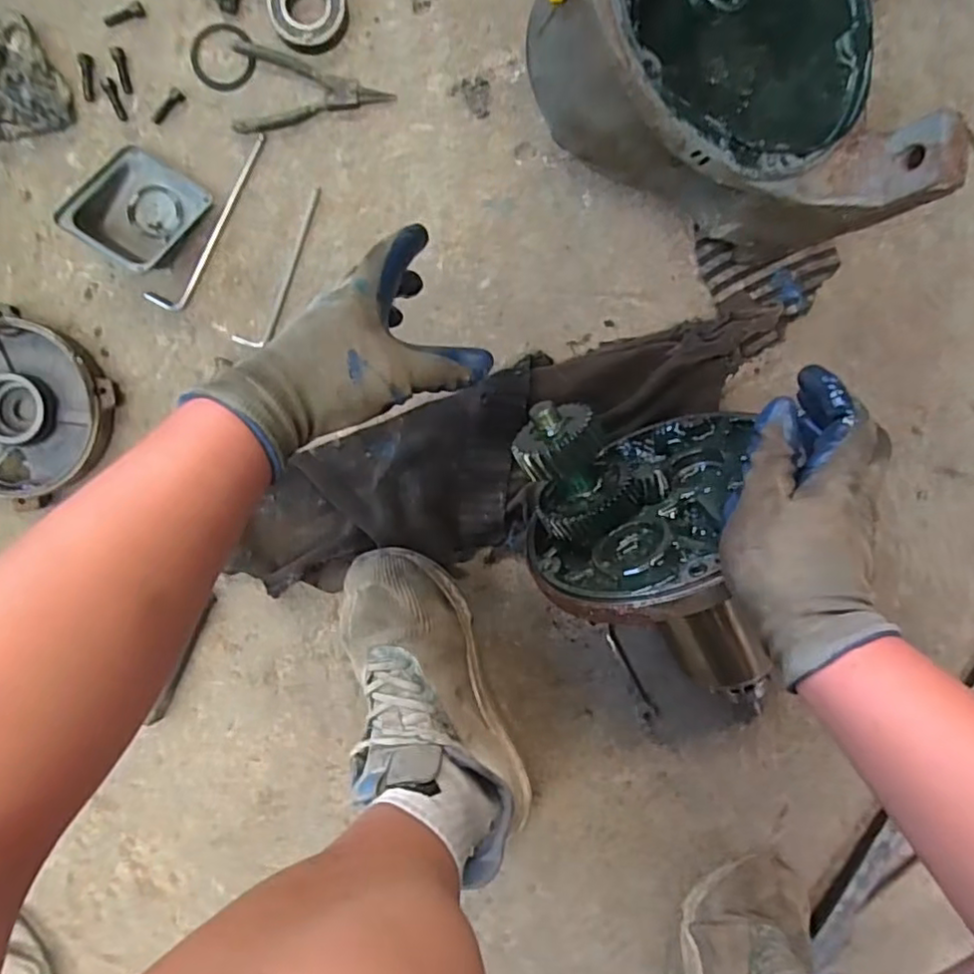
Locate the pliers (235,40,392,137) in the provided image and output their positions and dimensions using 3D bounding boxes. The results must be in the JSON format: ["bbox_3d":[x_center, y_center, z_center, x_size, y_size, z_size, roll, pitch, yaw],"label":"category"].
[{"bbox_3d":[-0.161,-0.370,0.579,0.141,0.016,0.083,-1,94,1],"label":"pliers"}]

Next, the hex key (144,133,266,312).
[{"bbox_3d":[-0.247,-0.238,0.568,0.032,0.010,0.180,36,94,1],"label":"hex key"}]

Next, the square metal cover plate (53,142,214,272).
[{"bbox_3d":[-0.317,-0.251,0.567,0.092,0.043,0.098,29,93,-1],"label":"square metal cover plate"}]

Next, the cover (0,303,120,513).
[{"bbox_3d":[-0.441,-0.072,0.589,0.159,0.043,0.156,0,94,0],"label":"cover"}]

